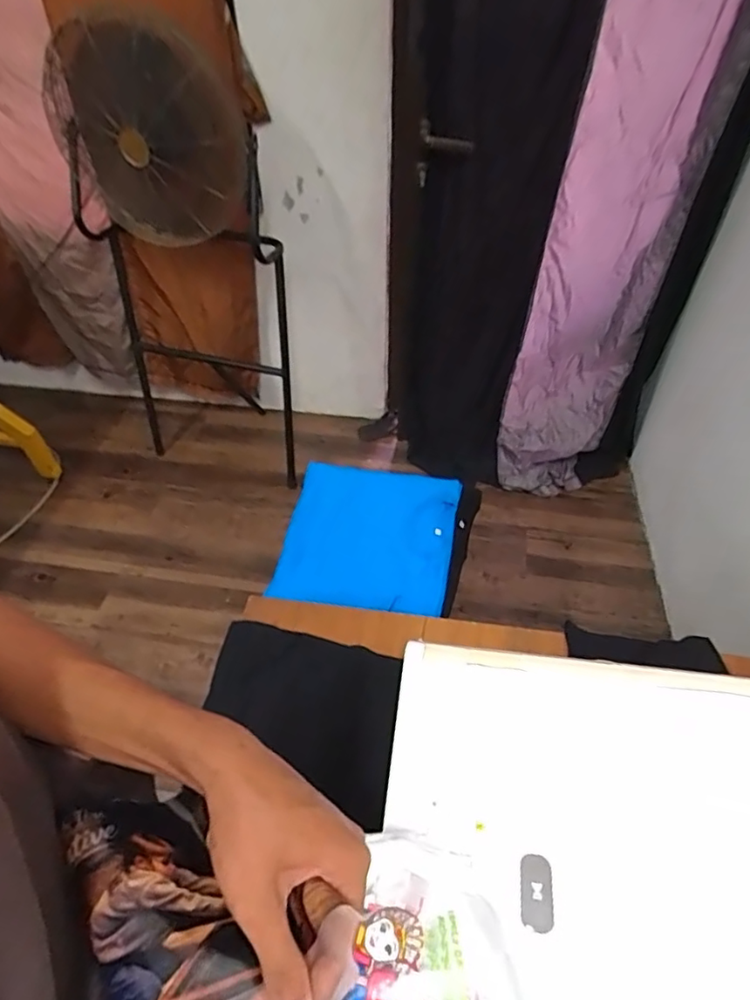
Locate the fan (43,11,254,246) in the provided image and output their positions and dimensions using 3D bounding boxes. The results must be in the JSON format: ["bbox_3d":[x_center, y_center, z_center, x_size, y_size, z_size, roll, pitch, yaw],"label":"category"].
[{"bbox_3d":[-0.545,-0.850,1.339,0.495,0.464,0.187,-6,45,30],"label":"fan"}]

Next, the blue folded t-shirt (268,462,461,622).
[{"bbox_3d":[-0.012,0.072,1.214,0.369,0.059,0.300,3,62,26],"label":"blue folded t-shirt"}]

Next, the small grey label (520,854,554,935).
[{"bbox_3d":[0.122,0.294,0.427,0.023,0.004,0.048,7,50,6],"label":"small grey label"}]

